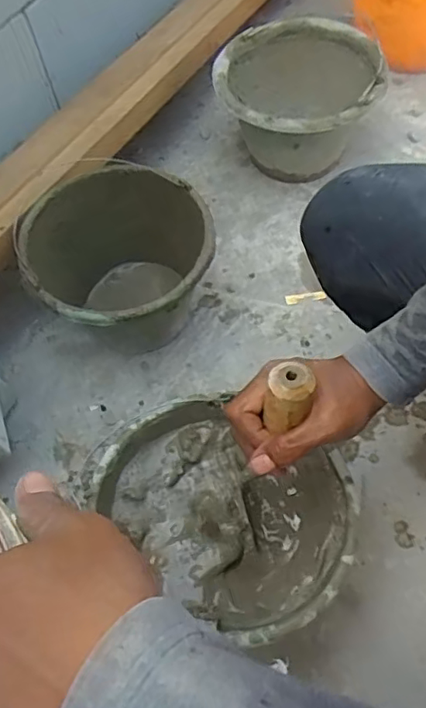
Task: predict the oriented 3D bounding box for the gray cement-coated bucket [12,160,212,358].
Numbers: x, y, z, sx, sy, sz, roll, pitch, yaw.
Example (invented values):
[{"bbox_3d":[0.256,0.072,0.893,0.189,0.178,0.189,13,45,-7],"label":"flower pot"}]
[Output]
[{"bbox_3d":[-0.122,-0.112,0.823,0.241,0.183,0.251,-2,60,4],"label":"gray cement-coated bucket"}]

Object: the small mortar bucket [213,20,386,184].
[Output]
[{"bbox_3d":[0.136,-0.386,0.963,0.245,0.178,0.245,-2,60,4],"label":"small mortar bucket"}]

